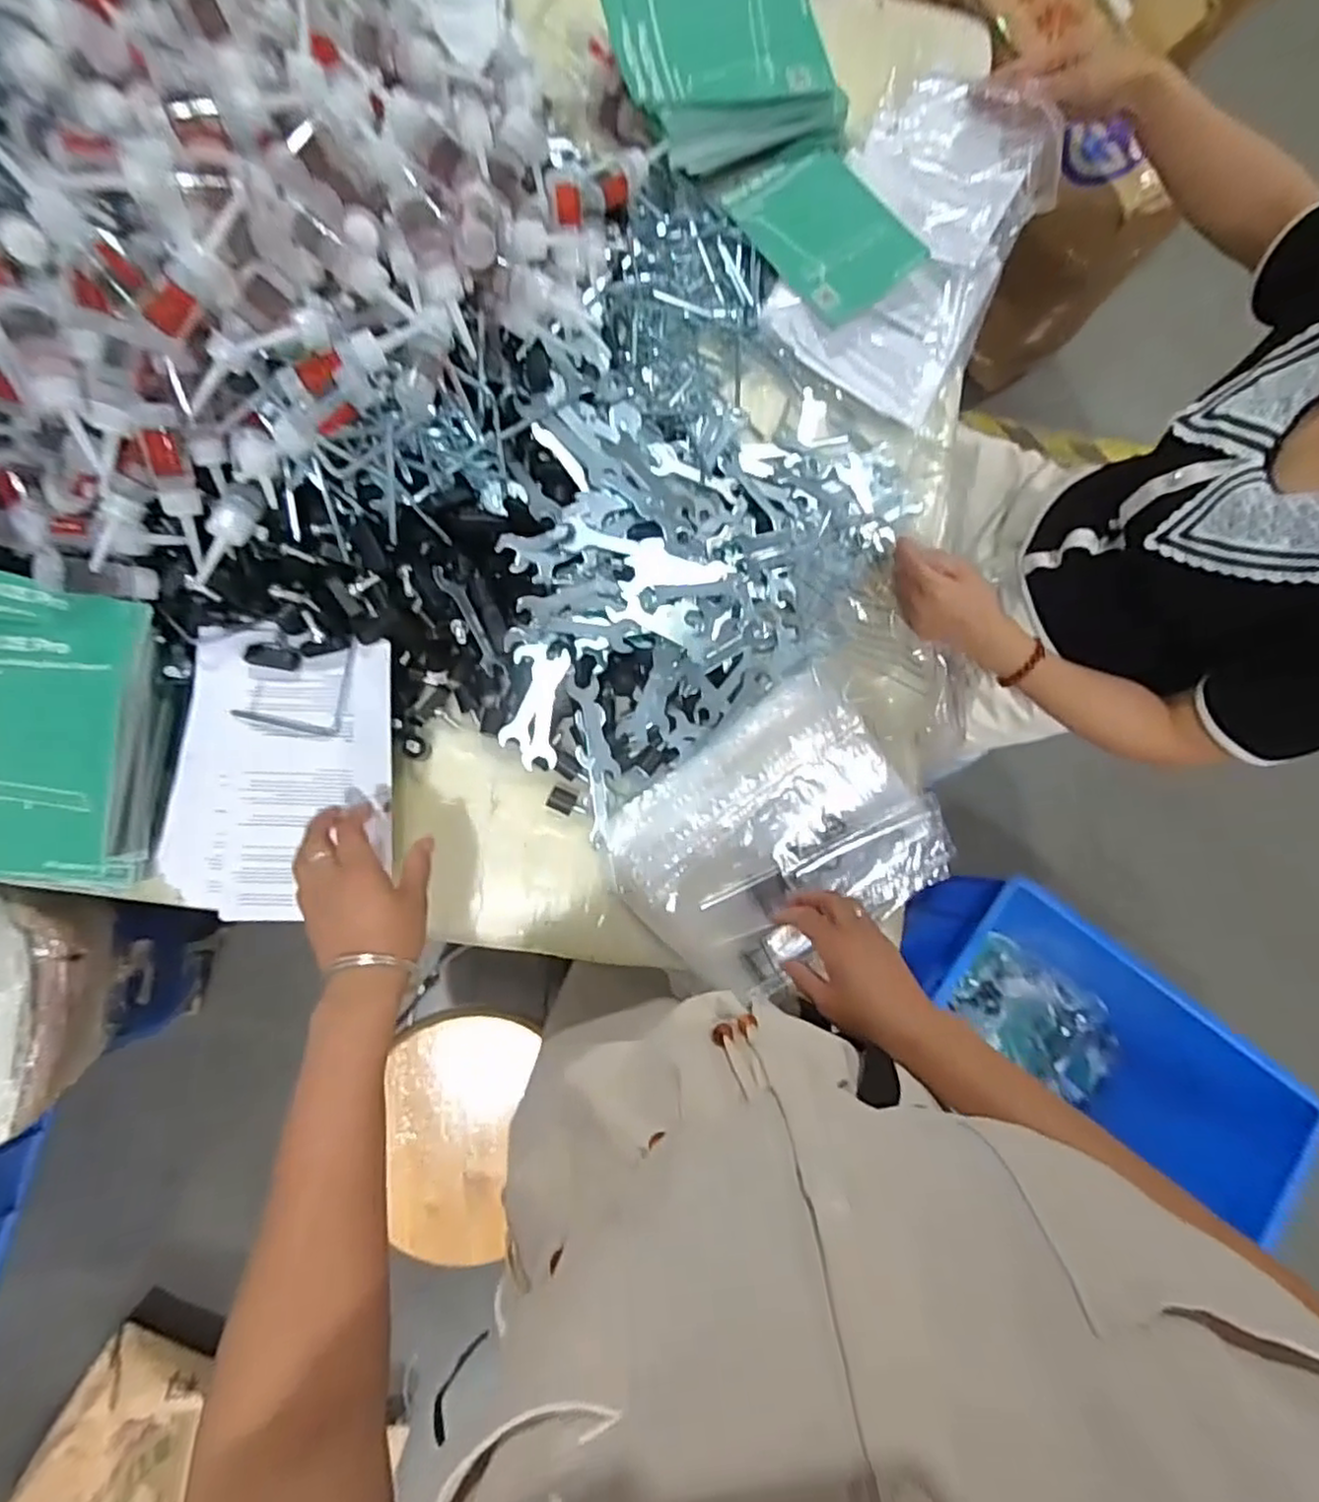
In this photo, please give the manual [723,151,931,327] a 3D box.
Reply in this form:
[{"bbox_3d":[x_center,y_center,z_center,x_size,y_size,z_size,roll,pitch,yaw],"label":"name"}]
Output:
[{"bbox_3d":[0.157,-0.492,0.656,0.122,0.010,0.160,-36,84,-5],"label":"manual"}]

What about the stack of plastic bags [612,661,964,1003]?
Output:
[{"bbox_3d":[0.106,0.084,0.606,0.264,0.047,0.219,-37,89,-9],"label":"stack of plastic bags"}]

